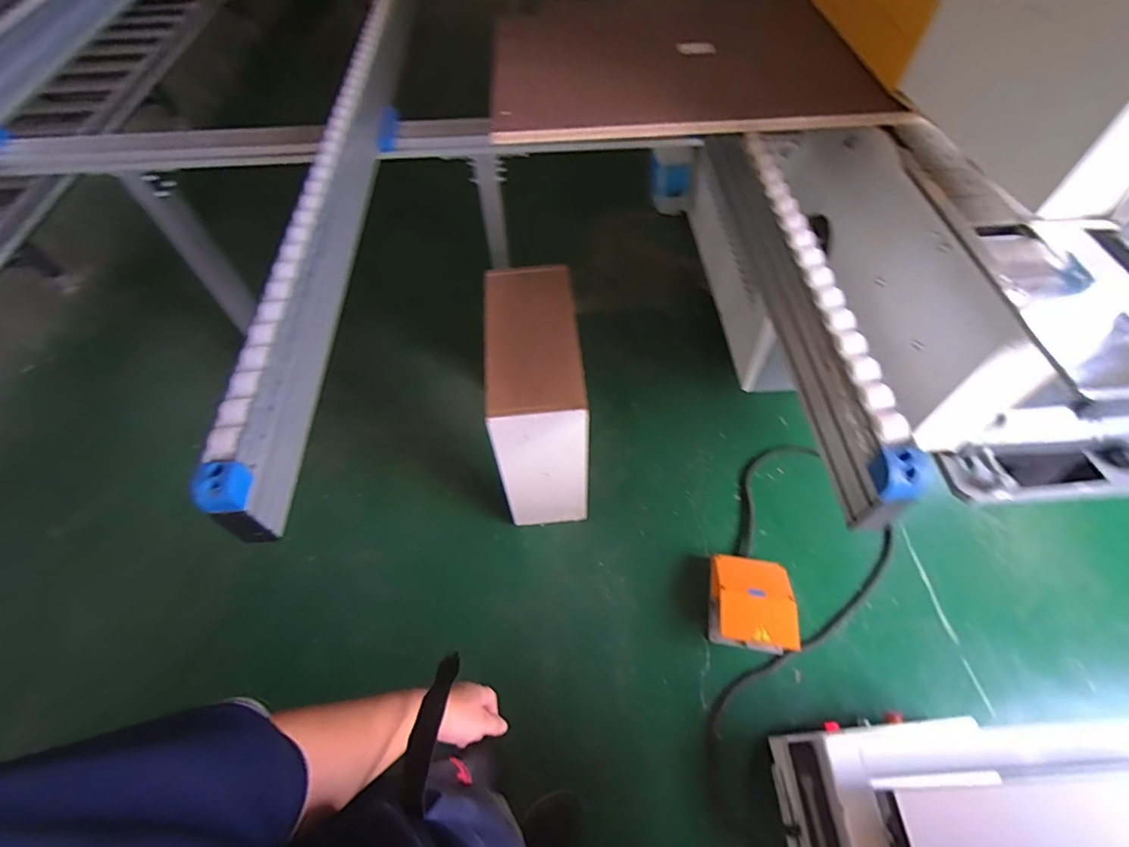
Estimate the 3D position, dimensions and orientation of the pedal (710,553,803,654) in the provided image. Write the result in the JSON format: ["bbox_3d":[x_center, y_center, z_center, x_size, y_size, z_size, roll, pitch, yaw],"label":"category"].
[{"bbox_3d":[0.458,0.437,1.273,0.190,0.120,0.209,7,57,6],"label":"pedal"}]

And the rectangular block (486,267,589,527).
[{"bbox_3d":[-0.059,-0.055,1.336,0.213,0.503,0.447,-3,56,-1],"label":"rectangular block"}]

